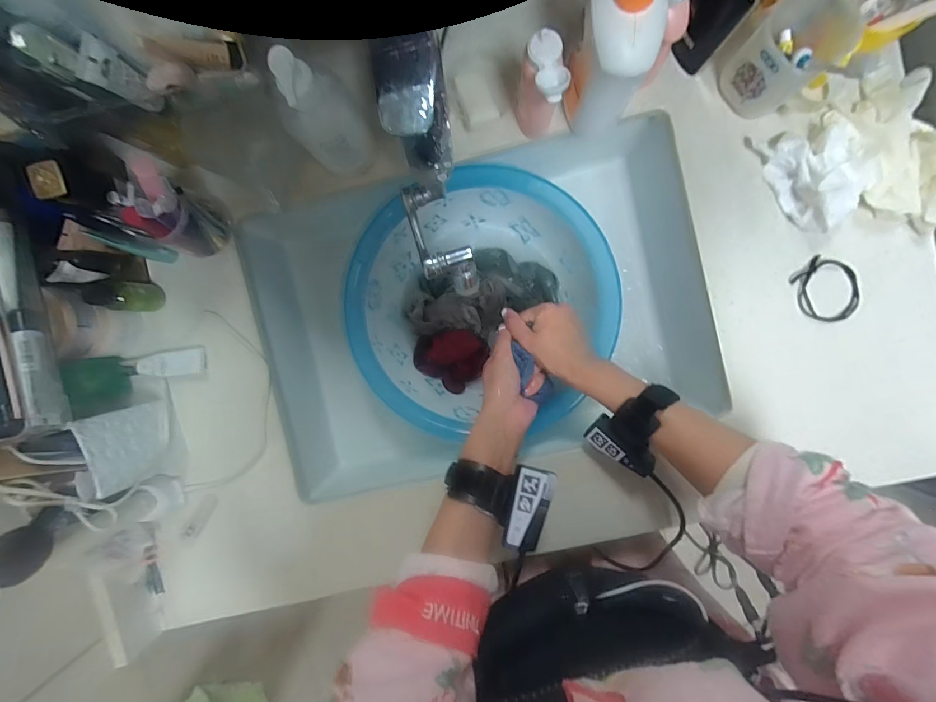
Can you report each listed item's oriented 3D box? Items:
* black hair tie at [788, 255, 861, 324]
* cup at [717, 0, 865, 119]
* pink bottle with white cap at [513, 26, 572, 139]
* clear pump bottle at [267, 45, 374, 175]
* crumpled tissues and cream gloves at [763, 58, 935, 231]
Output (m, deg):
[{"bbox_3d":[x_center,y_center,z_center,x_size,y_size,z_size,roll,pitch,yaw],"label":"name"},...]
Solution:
[{"bbox_3d":[0.379,-0.065,0.433,0.068,0.007,0.063,0,95,3],"label":"black hair tie"},{"bbox_3d":[0.296,-0.277,0.386,0.072,0.079,0.070,0,95,3],"label":"cup"},{"bbox_3d":[0.066,-0.240,0.390,0.039,0.110,0.053,0,95,3],"label":"pink bottle with white cap"},{"bbox_3d":[-0.127,-0.204,0.378,0.063,0.152,0.050,-33,91,4],"label":"clear pump bottle"},{"bbox_3d":[0.386,-0.201,0.405,0.149,0.041,0.153,-7,94,4],"label":"crumpled tissues and cream gloves"}]

